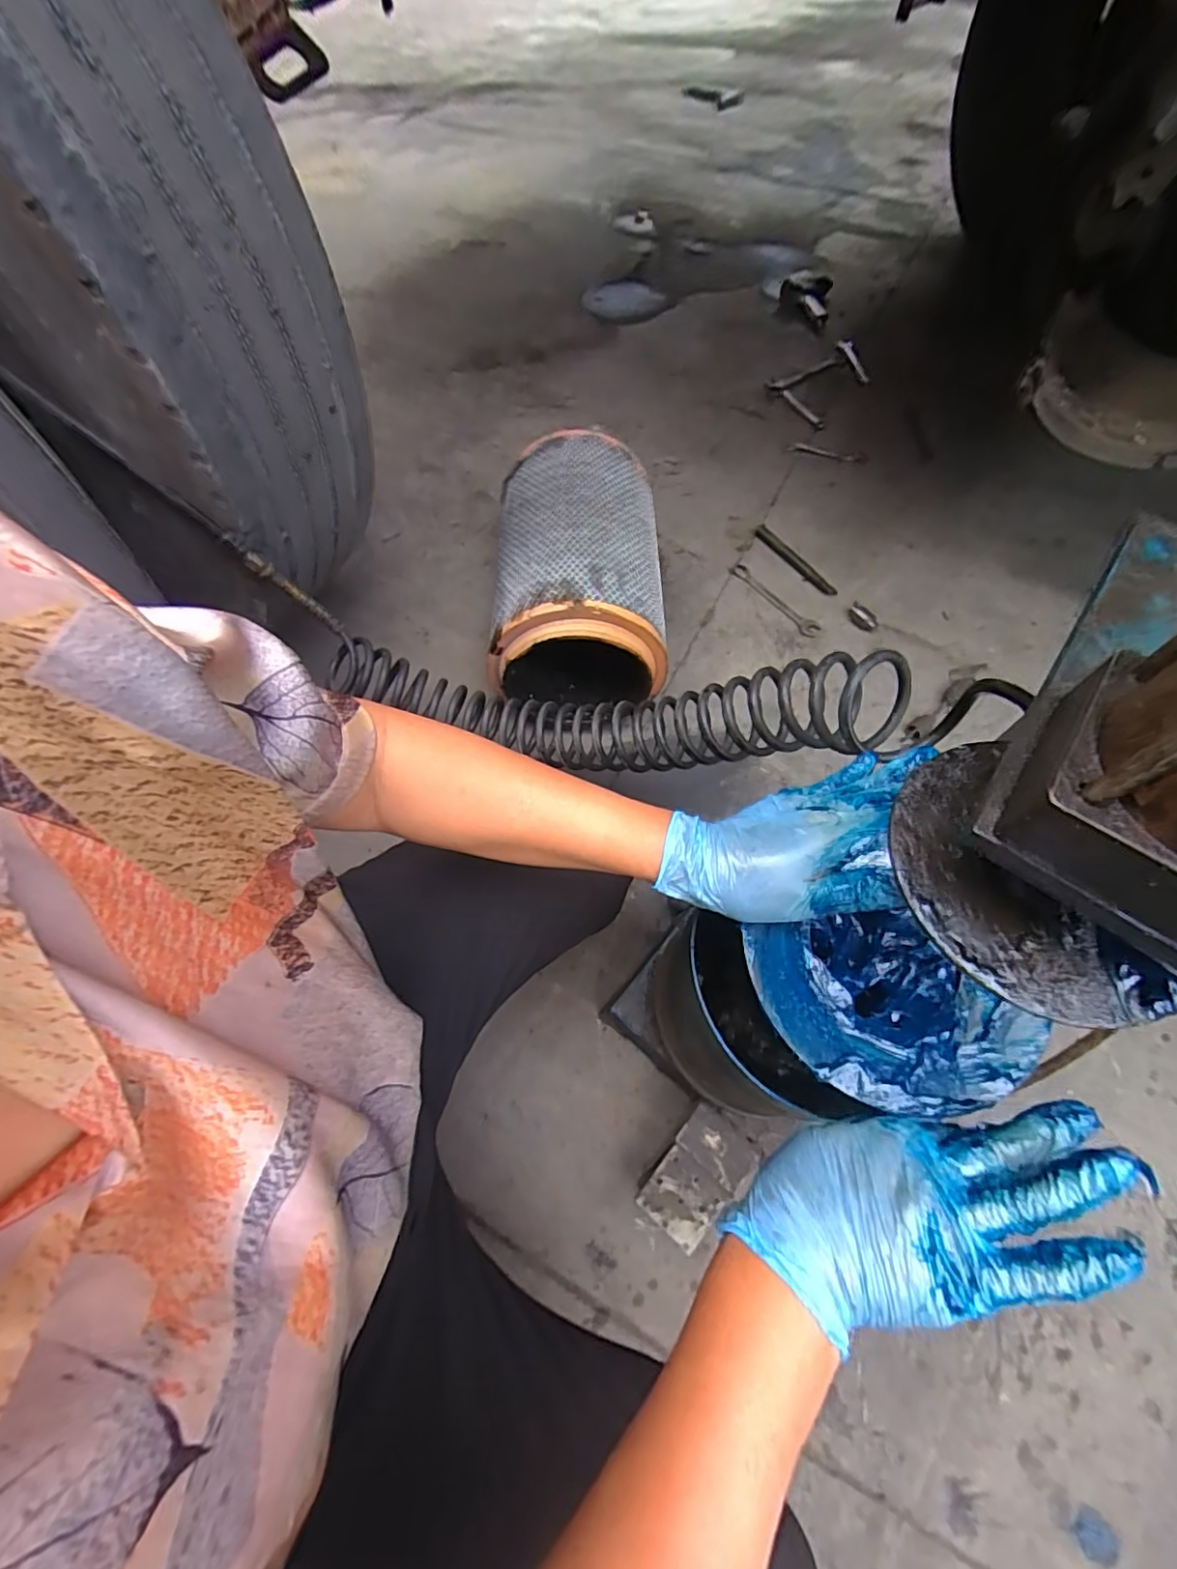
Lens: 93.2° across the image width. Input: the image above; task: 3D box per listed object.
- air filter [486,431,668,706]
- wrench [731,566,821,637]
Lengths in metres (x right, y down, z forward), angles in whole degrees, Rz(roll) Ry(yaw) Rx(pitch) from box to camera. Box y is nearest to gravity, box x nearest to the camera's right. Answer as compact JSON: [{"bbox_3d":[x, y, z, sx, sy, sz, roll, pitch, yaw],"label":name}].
[{"bbox_3d":[-0.019,-0.351,0.938,0.256,0.233,0.421,-1,62,0],"label":"air filter"},{"bbox_3d":[0.375,-0.376,1.134,0.045,0.016,0.225,-38,68,-18],"label":"wrench"}]

